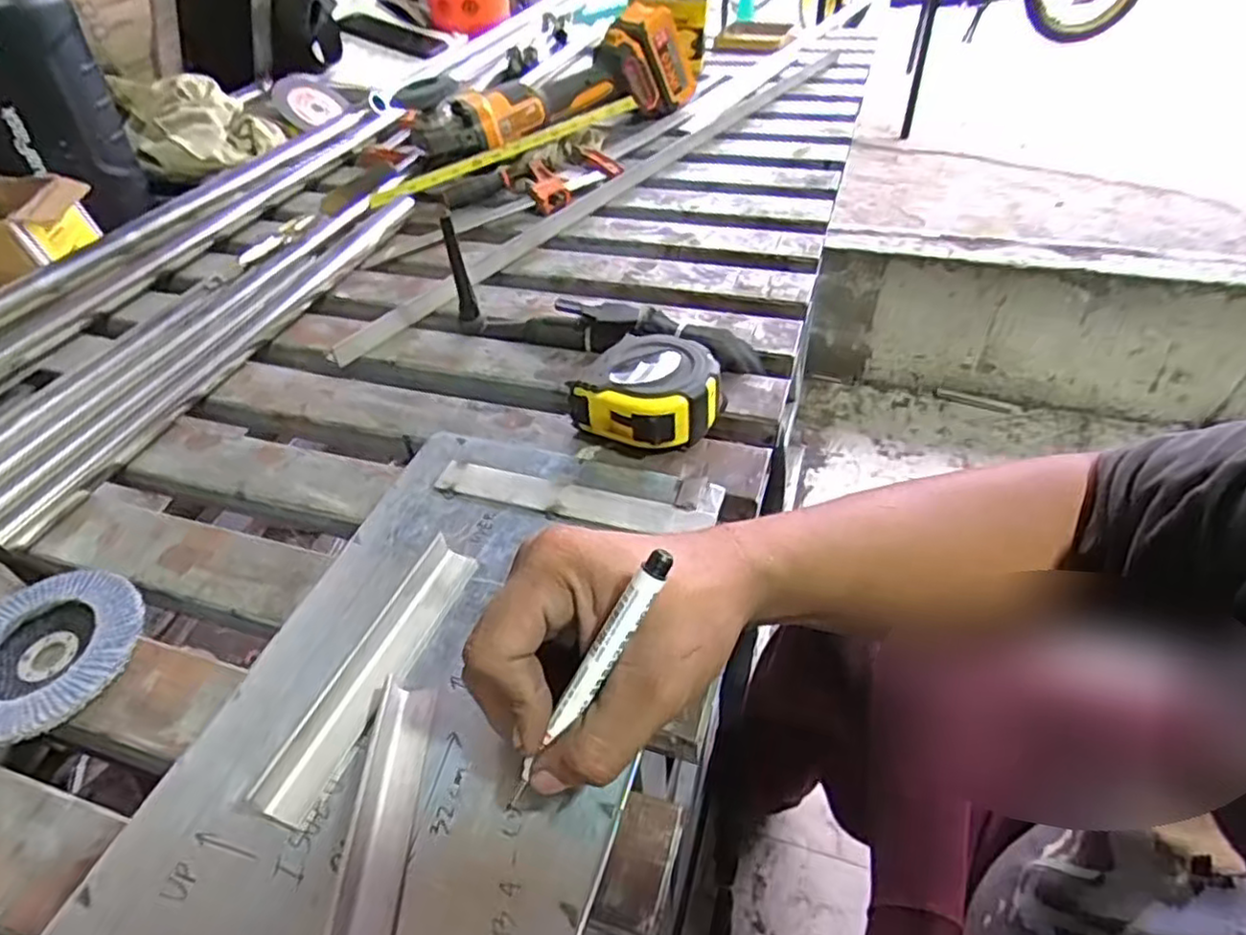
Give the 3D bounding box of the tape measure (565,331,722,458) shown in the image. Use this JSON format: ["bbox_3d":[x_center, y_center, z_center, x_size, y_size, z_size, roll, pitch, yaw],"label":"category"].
[{"bbox_3d":[0.019,-0.051,0.459,0.090,0.047,0.078,18,48,21],"label":"tape measure"}]

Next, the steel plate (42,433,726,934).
[{"bbox_3d":[-0.095,0.120,0.318,0.198,0.013,0.375,12,46,15],"label":"steel plate"}]

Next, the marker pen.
[{"bbox_3d":[-0.017,0.088,0.272,0.012,0.127,0.009,11,24,-50],"label":"marker pen"}]

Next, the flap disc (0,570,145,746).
[{"bbox_3d":[-0.305,0.096,0.364,0.091,0.014,0.103,-19,46,-15],"label":"flap disc"}]

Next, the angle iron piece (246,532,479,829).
[{"bbox_3d":[-0.120,0.096,0.340,0.023,0.015,0.150,13,47,17],"label":"angle iron piece"}]

